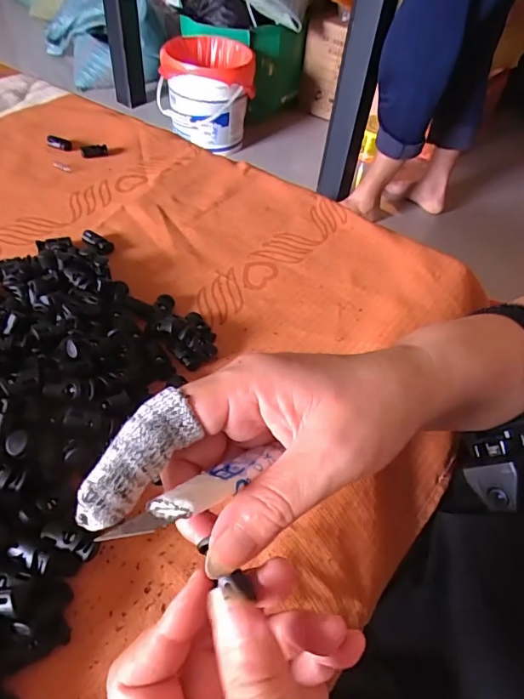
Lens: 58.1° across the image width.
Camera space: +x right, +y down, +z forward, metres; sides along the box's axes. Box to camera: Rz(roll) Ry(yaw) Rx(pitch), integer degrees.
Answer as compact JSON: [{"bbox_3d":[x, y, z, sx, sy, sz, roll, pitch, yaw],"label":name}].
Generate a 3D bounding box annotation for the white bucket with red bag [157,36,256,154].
[{"bbox_3d":[-0.171,-0.774,1.438,0.278,0.265,0.272,-1,50,-7],"label":"white bucket with red bag"}]

